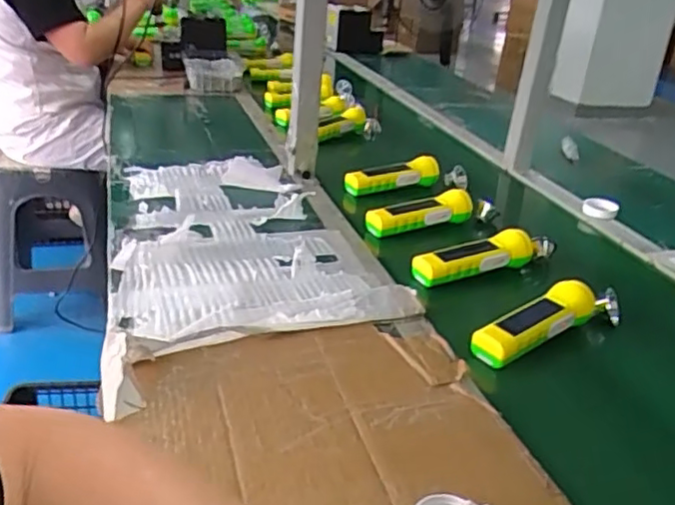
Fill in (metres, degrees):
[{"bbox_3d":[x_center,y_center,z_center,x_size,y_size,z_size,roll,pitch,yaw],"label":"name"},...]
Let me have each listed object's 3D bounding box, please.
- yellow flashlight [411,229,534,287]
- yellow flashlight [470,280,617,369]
[{"bbox_3d":[0.168,0.001,0.788,0.157,0.037,0.039,-9,29,-16],"label":"yellow flashlight"},{"bbox_3d":[0.221,0.068,0.670,0.181,0.047,0.046,-15,31,-26],"label":"yellow flashlight"}]

